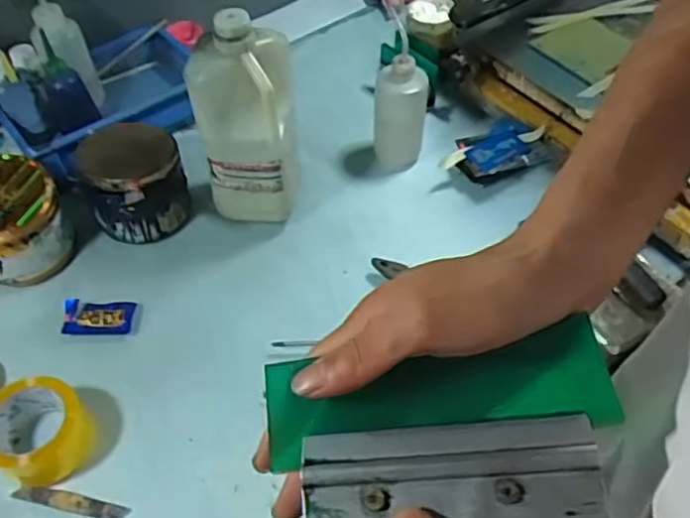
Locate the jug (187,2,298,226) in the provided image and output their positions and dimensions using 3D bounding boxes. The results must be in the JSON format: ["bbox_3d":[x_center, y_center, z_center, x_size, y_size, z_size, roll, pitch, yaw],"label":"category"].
[{"bbox_3d":[-0.123,-0.167,0.844,0.120,0.292,0.098,-1,51,0],"label":"jug"}]

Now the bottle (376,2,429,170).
[{"bbox_3d":[0.082,-0.232,0.949,0.075,0.205,0.080,1,51,2],"label":"bottle"}]

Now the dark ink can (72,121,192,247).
[{"bbox_3d":[-0.294,-0.112,0.914,0.130,0.127,0.145,-18,53,-13],"label":"dark ink can"}]

